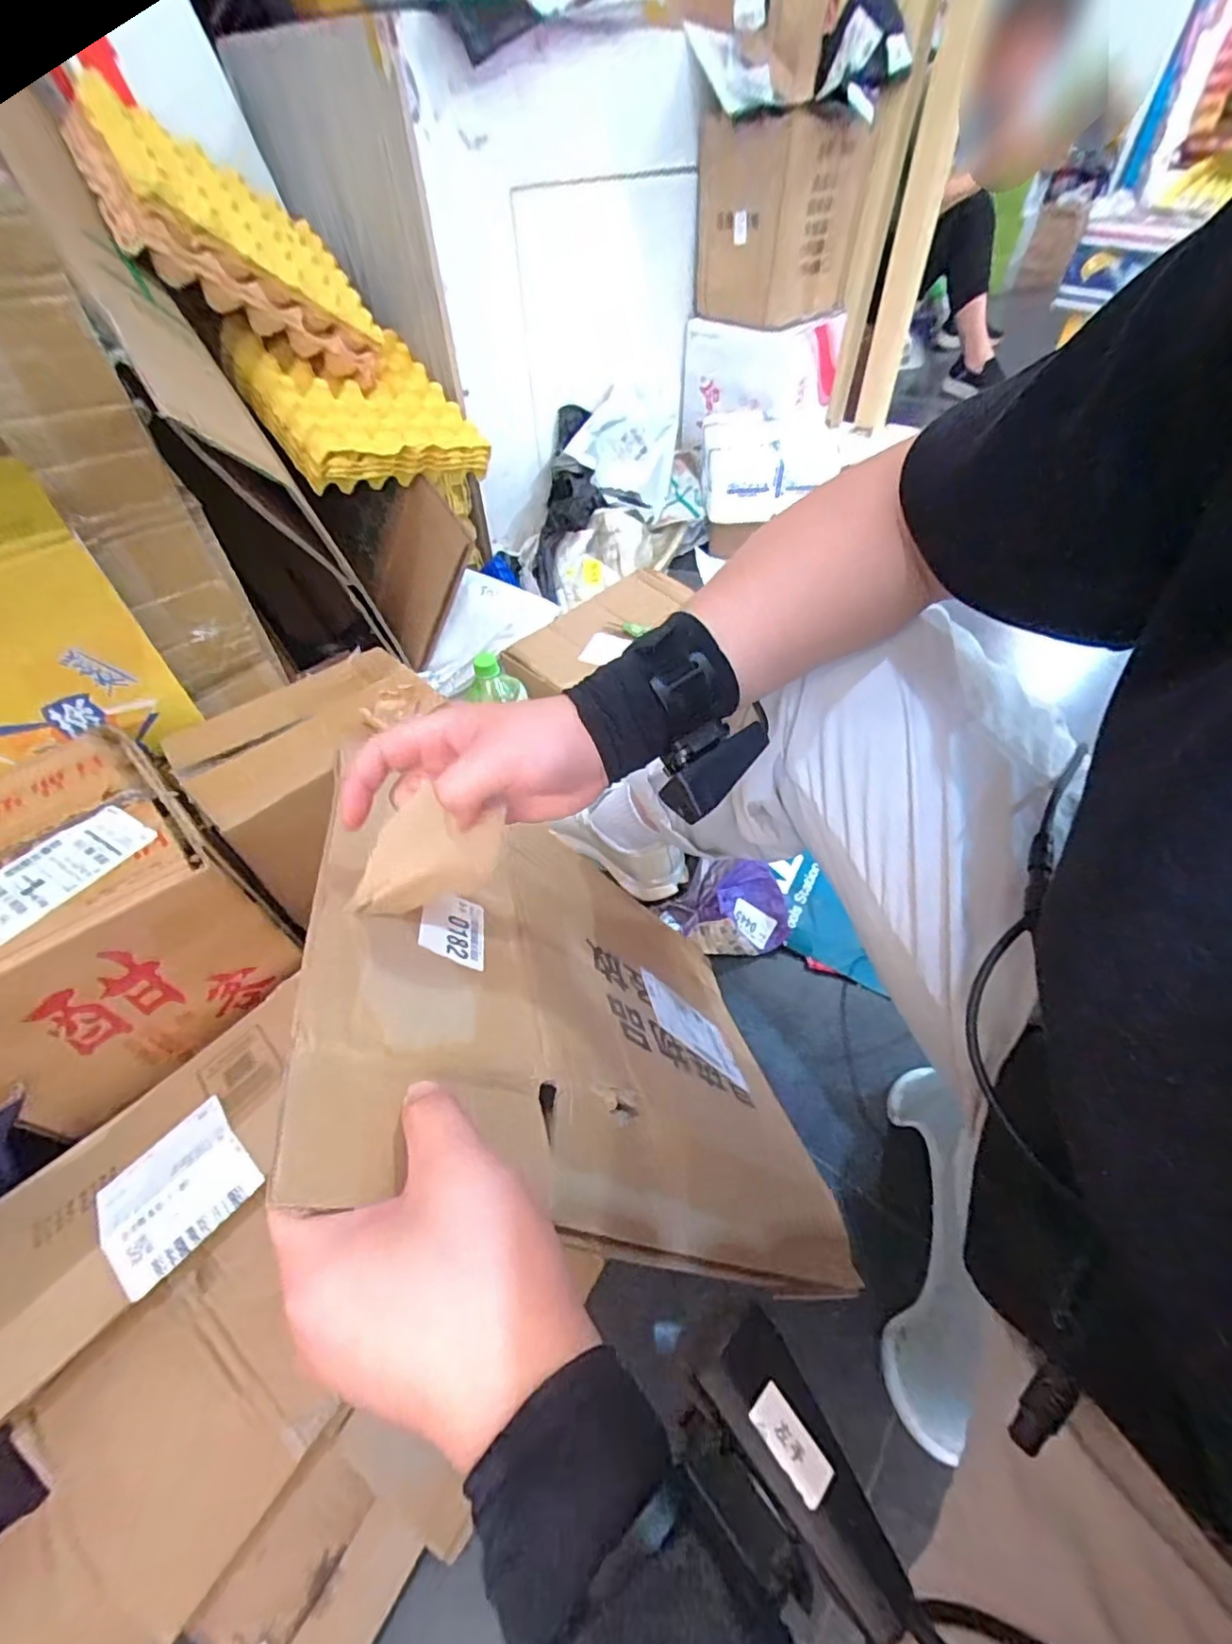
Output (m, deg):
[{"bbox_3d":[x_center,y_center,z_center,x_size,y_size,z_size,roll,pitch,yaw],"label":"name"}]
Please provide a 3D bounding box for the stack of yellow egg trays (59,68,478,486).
[{"bbox_3d":[-0.532,-0.763,0.921,0.250,0.626,0.363,-19,33,39],"label":"stack of yellow egg trays"}]

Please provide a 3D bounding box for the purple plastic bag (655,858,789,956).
[{"bbox_3d":[0.141,0.109,0.766,0.165,0.069,0.101,10,49,10],"label":"purple plastic bag"}]

